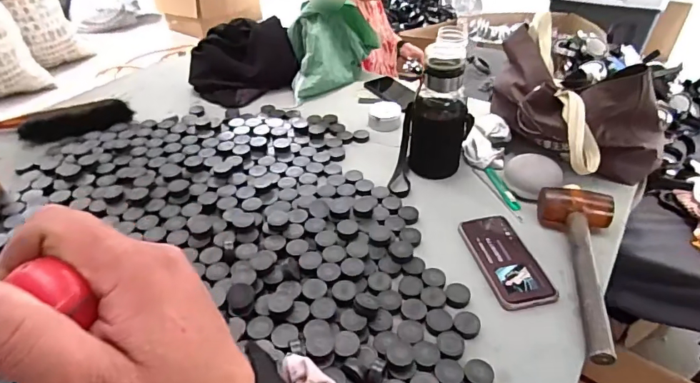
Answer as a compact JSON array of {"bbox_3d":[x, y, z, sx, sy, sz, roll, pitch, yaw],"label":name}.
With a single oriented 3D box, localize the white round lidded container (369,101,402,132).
[{"bbox_3d":[0.074,-0.160,0.950,0.067,0.035,0.072,0,39,0],"label":"white round lidded container"}]

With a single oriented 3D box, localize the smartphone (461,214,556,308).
[{"bbox_3d":[0.224,0.096,0.649,0.081,0.016,0.160,-7,39,-9],"label":"smartphone"}]

